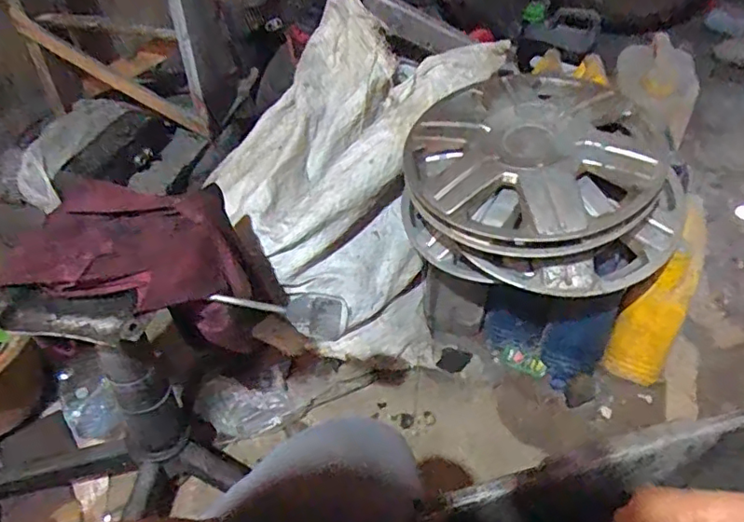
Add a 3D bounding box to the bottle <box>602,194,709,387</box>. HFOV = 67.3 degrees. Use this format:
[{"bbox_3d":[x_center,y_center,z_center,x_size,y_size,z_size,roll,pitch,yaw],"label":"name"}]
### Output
[{"bbox_3d":[0.450,0.073,0.873,0.088,0.285,0.094,30,54,28],"label":"bottle"}]

